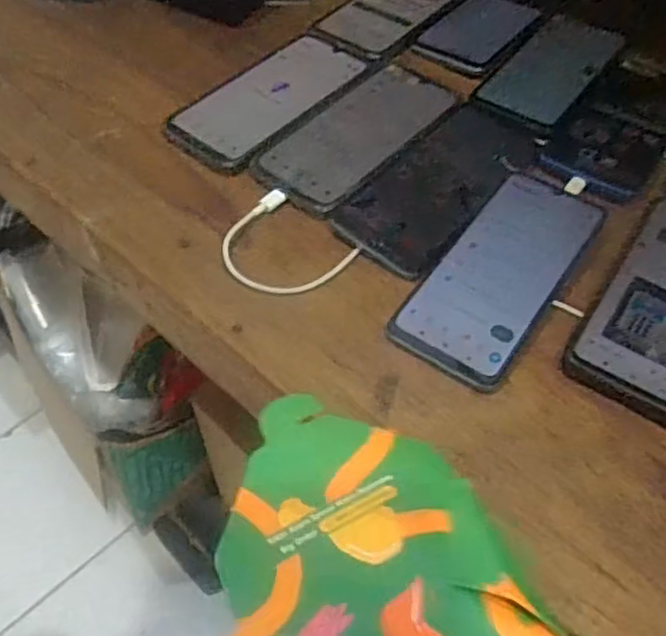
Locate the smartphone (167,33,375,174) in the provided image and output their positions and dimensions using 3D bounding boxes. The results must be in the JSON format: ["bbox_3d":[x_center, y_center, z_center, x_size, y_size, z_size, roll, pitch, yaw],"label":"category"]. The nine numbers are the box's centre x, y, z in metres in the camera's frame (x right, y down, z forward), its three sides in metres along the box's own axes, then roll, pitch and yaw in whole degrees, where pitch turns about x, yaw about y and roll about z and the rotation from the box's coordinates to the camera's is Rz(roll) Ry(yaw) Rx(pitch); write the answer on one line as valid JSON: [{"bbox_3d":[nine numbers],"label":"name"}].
[{"bbox_3d":[-0.048,-0.179,0.558,0.085,0.006,0.173,31,62,23],"label":"smartphone"}]

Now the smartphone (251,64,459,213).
[{"bbox_3d":[0.023,-0.146,0.533,0.078,0.006,0.174,35,63,24],"label":"smartphone"}]

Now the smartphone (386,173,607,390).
[{"bbox_3d":[0.110,-0.033,0.451,0.074,0.009,0.173,29,61,22],"label":"smartphone"}]

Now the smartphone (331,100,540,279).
[{"bbox_3d":[0.081,-0.100,0.497,0.075,0.006,0.177,34,63,24],"label":"smartphone"}]

